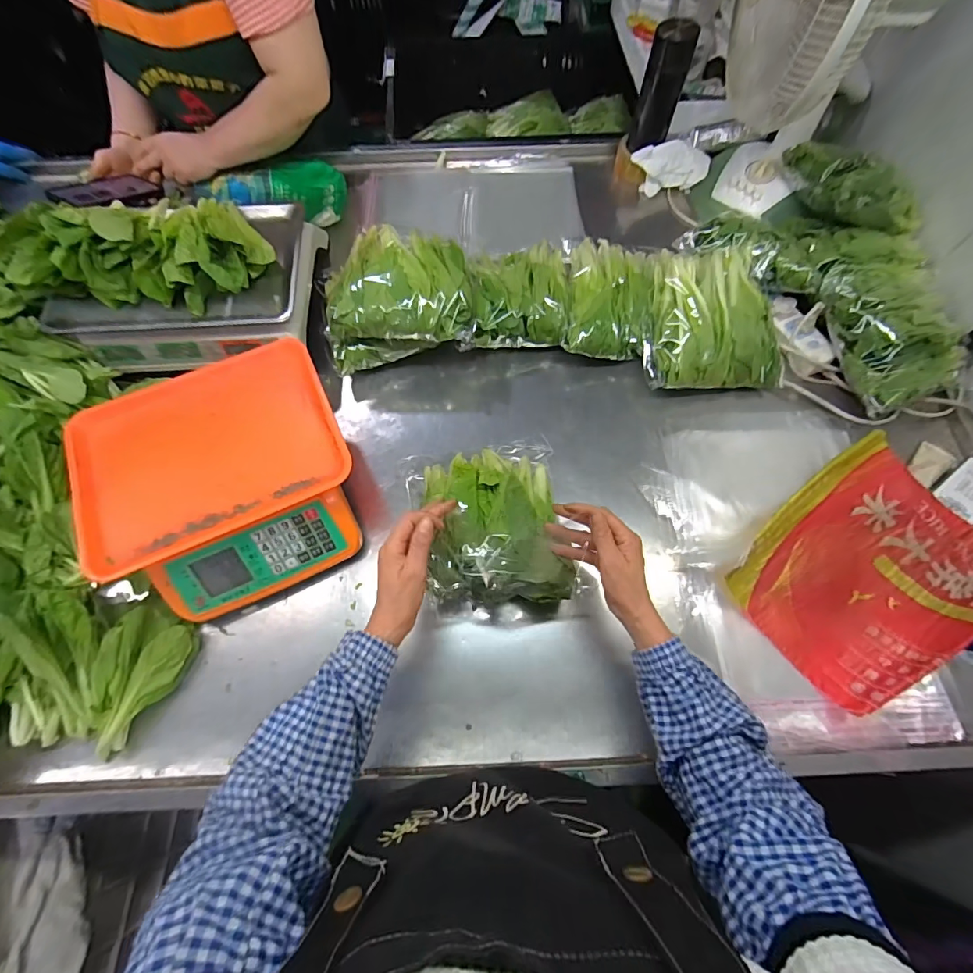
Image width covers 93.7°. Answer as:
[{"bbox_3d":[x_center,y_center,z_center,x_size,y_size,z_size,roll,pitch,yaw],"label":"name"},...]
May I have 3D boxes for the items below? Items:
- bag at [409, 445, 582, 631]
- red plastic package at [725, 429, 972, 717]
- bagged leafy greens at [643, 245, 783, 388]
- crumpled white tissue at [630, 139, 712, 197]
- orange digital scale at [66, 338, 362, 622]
[{"bbox_3d":[0.004,0.046,0.552,0.181,0.090,0.225,-10,68,-4],"label":"bag"},{"bbox_3d":[0.442,0.096,0.534,0.250,0.080,0.218,-36,72,-13],"label":"red plastic package"},{"bbox_3d":[0.331,-0.242,0.658,0.191,0.080,0.192,1,68,1],"label":"bagged leafy greens"},{"bbox_3d":[0.332,-0.577,0.830,0.137,0.070,0.046,-1,68,0],"label":"crumpled white tissue"},{"bbox_3d":[-0.313,-0.008,0.558,0.283,0.099,0.268,-23,70,-9],"label":"orange digital scale"}]

